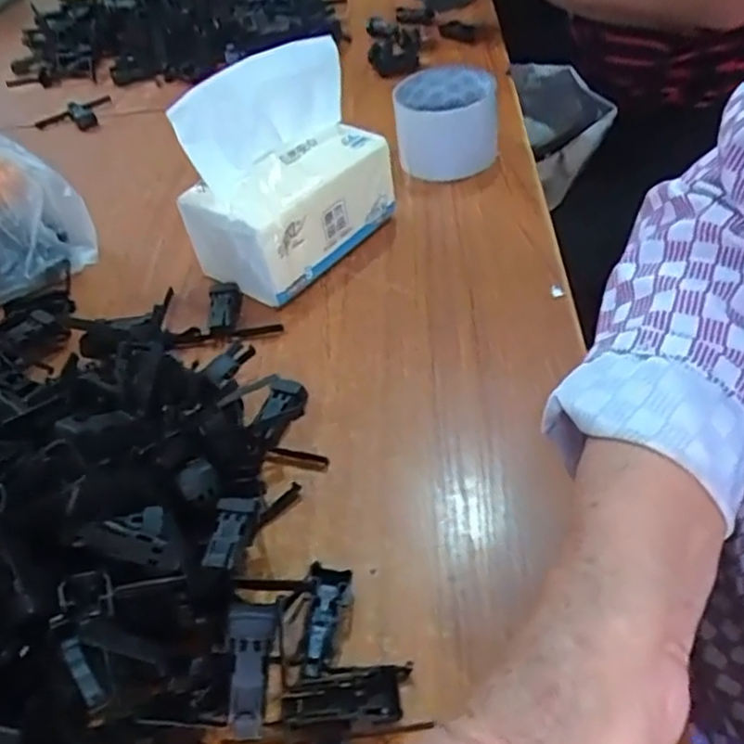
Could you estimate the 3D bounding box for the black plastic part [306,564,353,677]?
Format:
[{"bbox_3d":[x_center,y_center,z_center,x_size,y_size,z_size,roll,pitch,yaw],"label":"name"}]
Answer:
[{"bbox_3d":[-0.021,0.111,0.313,0.018,0.016,0.052,2,45,9],"label":"black plastic part"}]

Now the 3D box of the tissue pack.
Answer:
[{"bbox_3d":[-0.065,-0.146,0.496,0.100,0.134,0.135,26,53,29],"label":"tissue pack"}]

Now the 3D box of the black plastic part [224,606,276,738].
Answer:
[{"bbox_3d":[-0.049,0.120,0.276,0.018,0.007,0.050,0,79,7],"label":"black plastic part"}]

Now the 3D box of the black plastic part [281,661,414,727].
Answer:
[{"bbox_3d":[-0.010,0.136,0.288,0.054,0.015,0.024,-9,44,-2],"label":"black plastic part"}]

